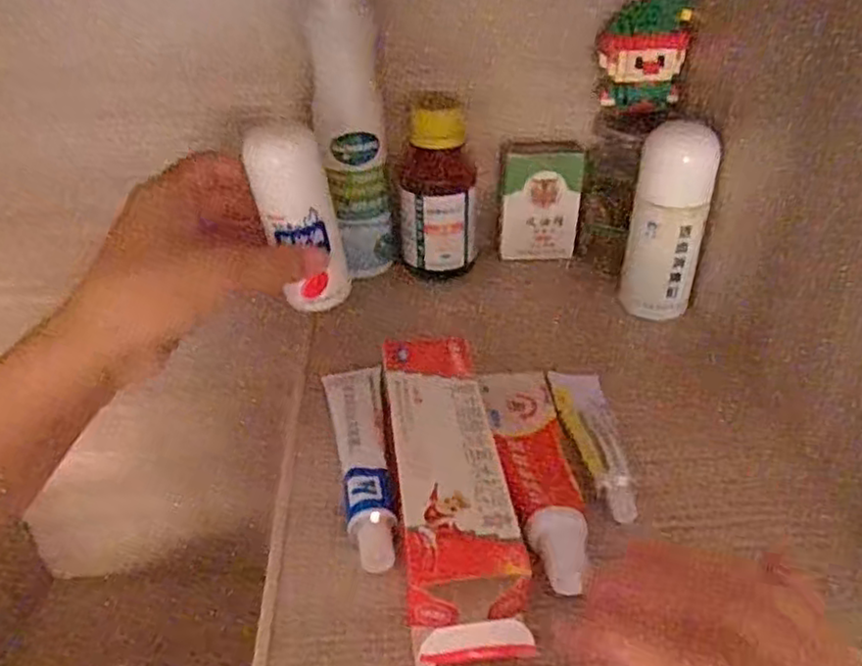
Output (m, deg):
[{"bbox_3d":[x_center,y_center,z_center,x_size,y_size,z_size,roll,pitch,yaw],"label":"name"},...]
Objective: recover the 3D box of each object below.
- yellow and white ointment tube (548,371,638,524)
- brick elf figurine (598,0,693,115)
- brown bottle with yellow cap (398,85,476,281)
[{"bbox_3d":[0.072,0.044,0.305,0.024,0.015,0.101,-1,35,0],"label":"yellow and white ointment tube"},{"bbox_3d":[0.117,-0.153,0.385,0.045,0.057,0.029,10,36,15],"label":"brick elf figurine"},{"bbox_3d":[0.004,-0.084,0.411,0.044,0.102,0.038,1,35,3],"label":"brown bottle with yellow cap"}]

